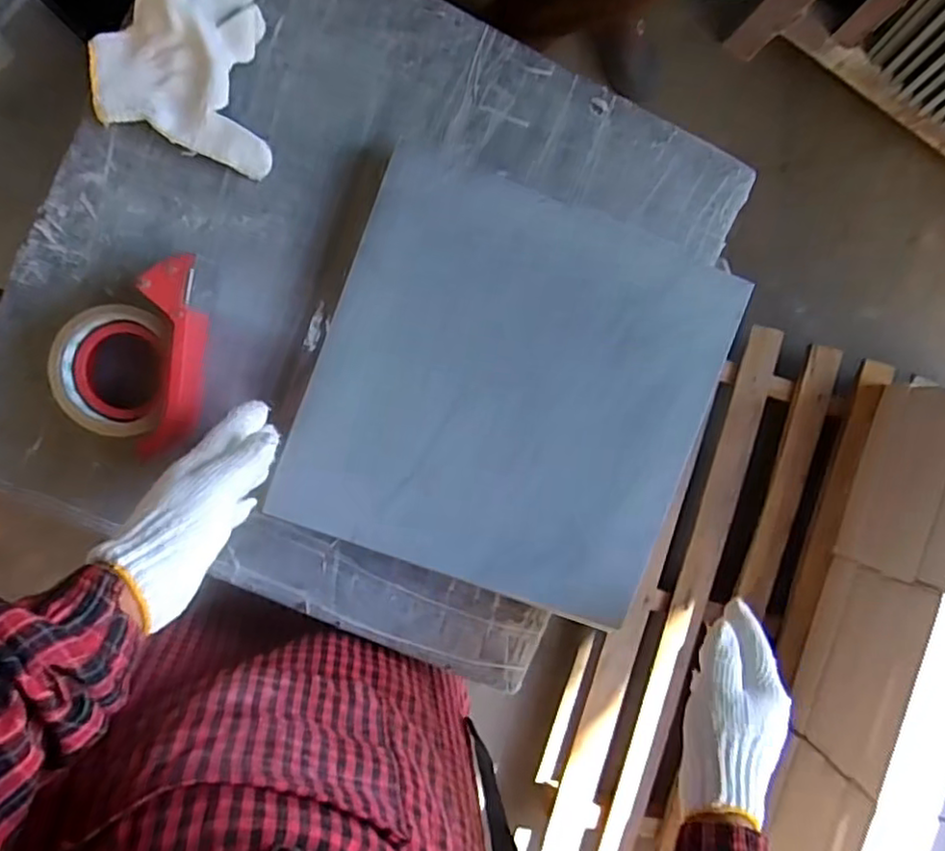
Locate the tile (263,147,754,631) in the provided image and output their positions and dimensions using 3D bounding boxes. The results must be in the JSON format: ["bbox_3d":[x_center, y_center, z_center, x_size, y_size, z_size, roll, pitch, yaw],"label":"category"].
[{"bbox_3d":[0.033,-0.022,0.504,0.300,0.012,0.299,21,92,-7],"label":"tile"}]

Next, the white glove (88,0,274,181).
[{"bbox_3d":[-0.219,-0.267,0.465,0.125,0.039,0.155,-3,95,-6],"label":"white glove"}]

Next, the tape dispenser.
[{"bbox_3d":[-0.249,-0.051,0.475,0.097,0.061,0.135,2,94,-6],"label":"tape dispenser"}]

